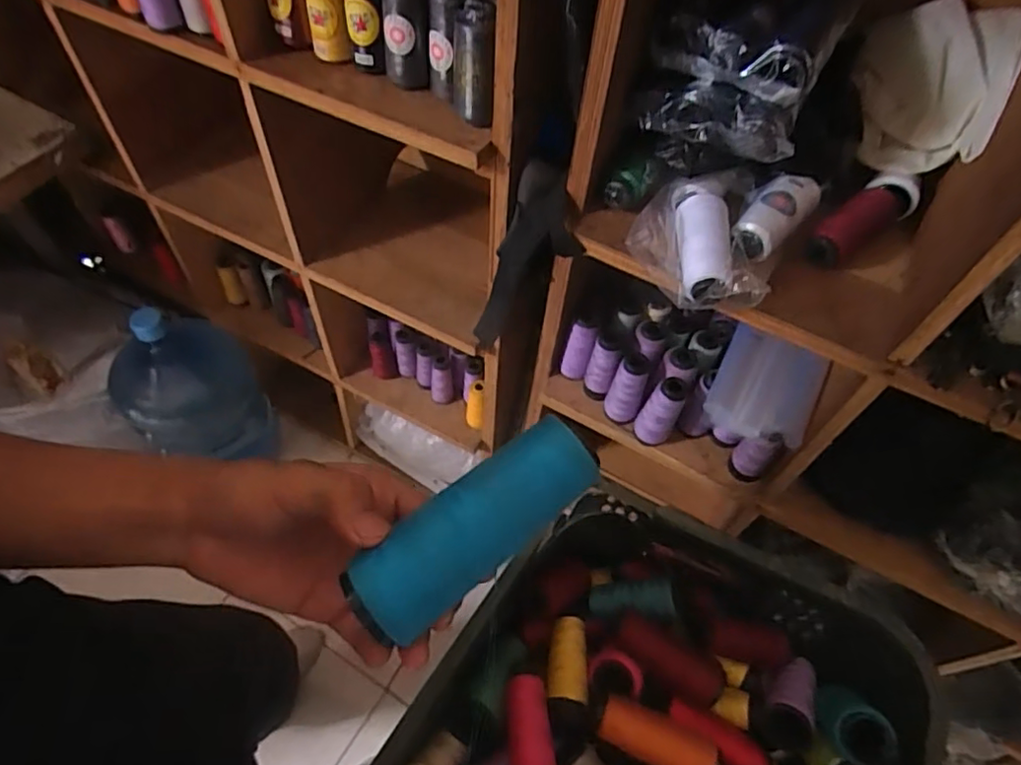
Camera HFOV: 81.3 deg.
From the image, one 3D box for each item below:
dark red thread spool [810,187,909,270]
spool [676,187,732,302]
[{"bbox_3d":[0.352,-0.159,0.605,0.118,0.039,0.041,-30,62,-22],"label":"dark red thread spool"},{"bbox_3d":[0.183,-0.136,0.573,0.049,0.036,0.129,10,55,3],"label":"spool"}]

